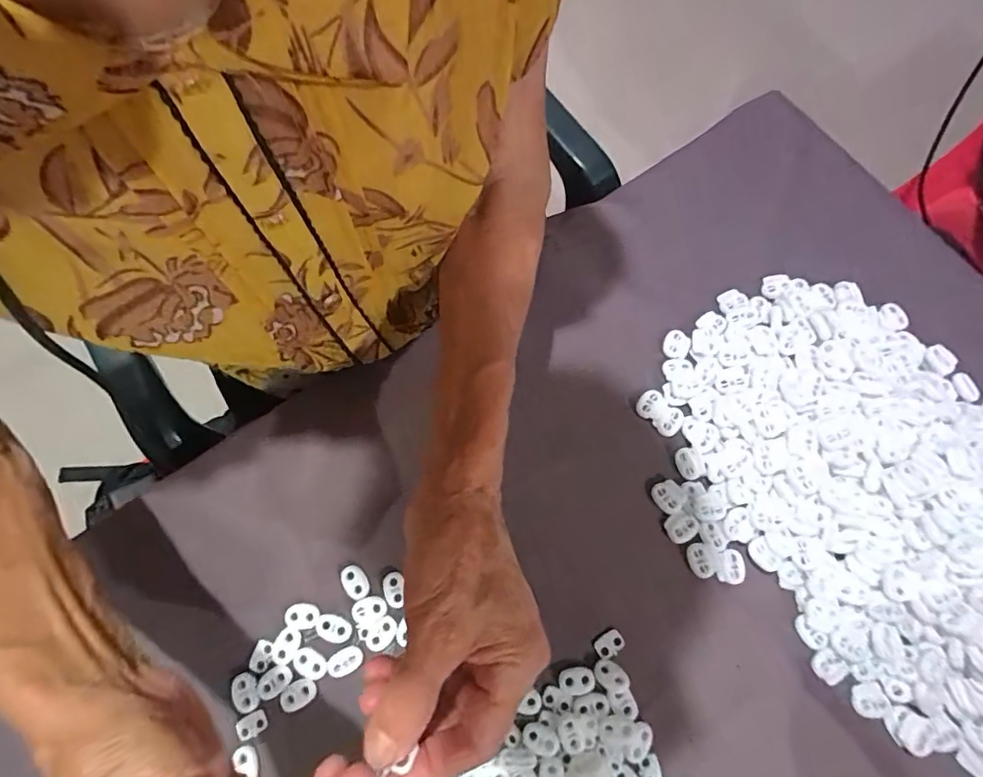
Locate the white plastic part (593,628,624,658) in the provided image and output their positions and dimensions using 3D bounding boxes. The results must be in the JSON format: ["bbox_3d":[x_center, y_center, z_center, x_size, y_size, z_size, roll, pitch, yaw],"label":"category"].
[{"bbox_3d":[0.076,0.166,0.338,0.019,0.004,0.013,-35,75,-10],"label":"white plastic part"}]

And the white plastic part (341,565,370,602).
[{"bbox_3d":[-0.091,0.129,0.347,0.015,0.004,0.023,-29,74,-8],"label":"white plastic part"}]

